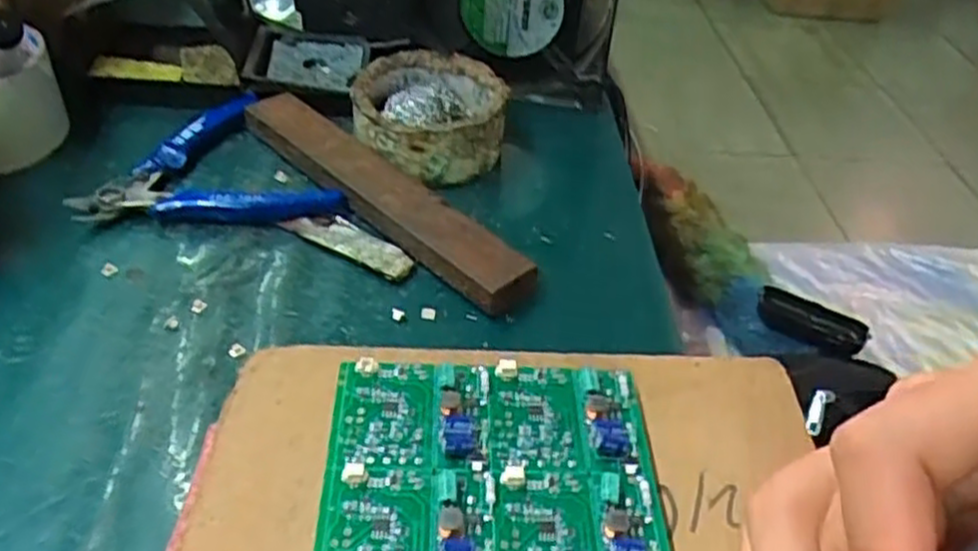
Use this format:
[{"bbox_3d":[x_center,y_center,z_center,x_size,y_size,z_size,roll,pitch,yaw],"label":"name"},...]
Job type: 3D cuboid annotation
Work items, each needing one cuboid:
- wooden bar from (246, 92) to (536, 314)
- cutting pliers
[{"bbox_3d":[-0.057,-0.044,0.399,0.033,0.017,0.200,-31,53,-34],"label":"wooden bar"},{"bbox_3d":[-0.142,-0.066,0.418,0.127,0.012,0.108,-1,41,-7],"label":"cutting pliers"}]

